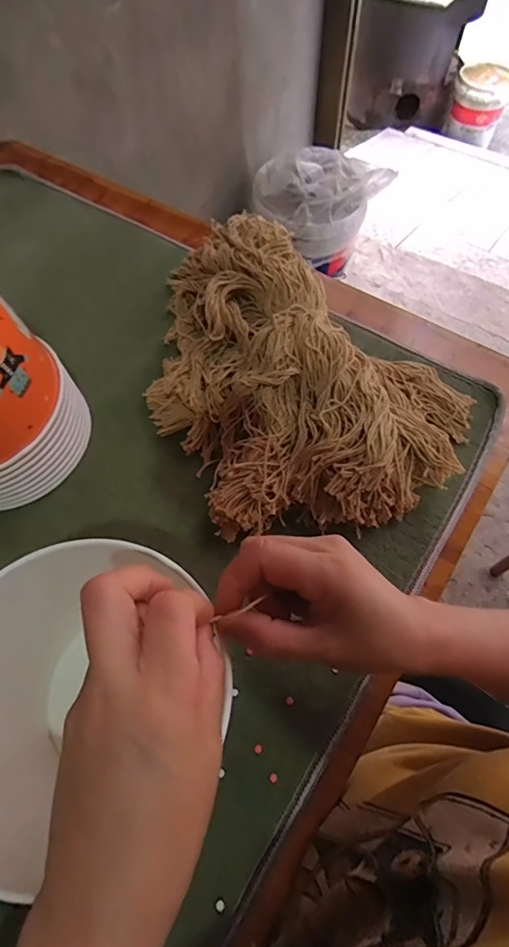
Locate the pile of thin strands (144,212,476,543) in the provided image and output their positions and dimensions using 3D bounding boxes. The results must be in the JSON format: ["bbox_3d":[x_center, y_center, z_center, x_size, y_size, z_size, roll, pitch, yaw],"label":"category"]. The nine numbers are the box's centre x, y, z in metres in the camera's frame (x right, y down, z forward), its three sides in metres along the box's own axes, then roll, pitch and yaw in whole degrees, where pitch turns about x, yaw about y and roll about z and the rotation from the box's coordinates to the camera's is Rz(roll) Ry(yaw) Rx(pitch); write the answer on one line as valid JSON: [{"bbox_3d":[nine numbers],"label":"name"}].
[{"bbox_3d":[0.037,-0.121,0.440,0.273,0.094,0.345,-19,64,-9],"label":"pile of thin strands"}]

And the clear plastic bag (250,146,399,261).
[{"bbox_3d":[0.166,-0.708,1.168,0.313,0.165,0.252,-24,64,-11],"label":"clear plastic bag"}]

